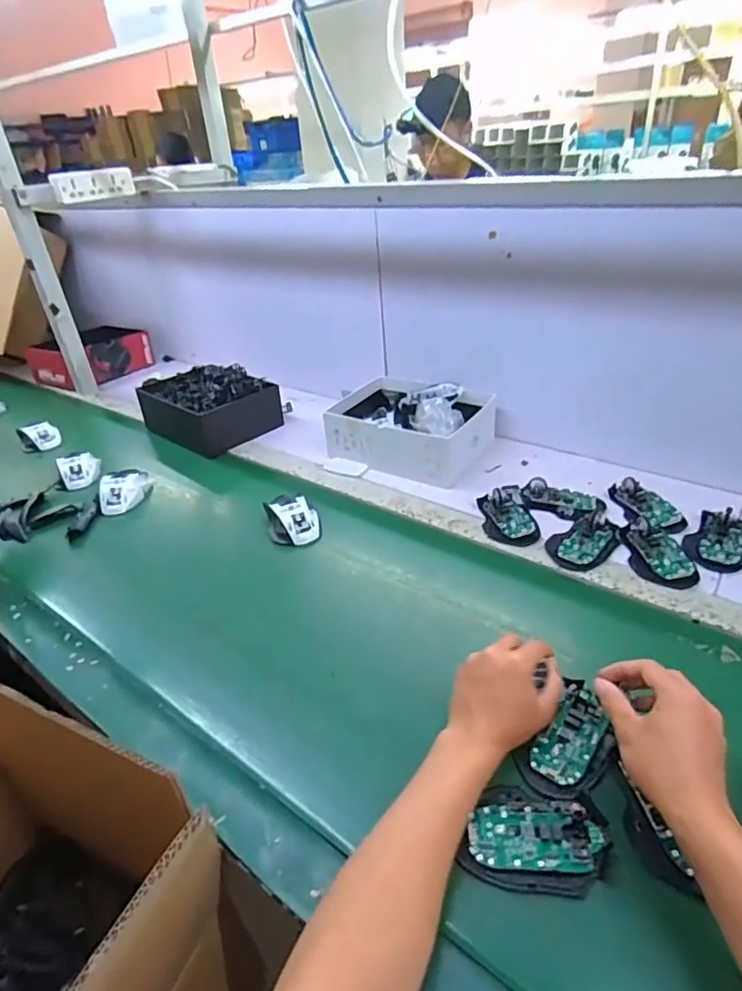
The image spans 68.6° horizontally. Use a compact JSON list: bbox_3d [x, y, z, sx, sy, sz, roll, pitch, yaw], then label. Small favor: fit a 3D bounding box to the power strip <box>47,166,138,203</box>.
[{"bbox_3d":[-0.584,-0.655,1.149,0.029,0.055,0.175,18,39,30],"label":"power strip"}]

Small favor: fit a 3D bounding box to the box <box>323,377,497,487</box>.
[{"bbox_3d":[0.072,-0.126,0.947,0.256,0.093,0.203,15,38,28],"label":"box"}]

